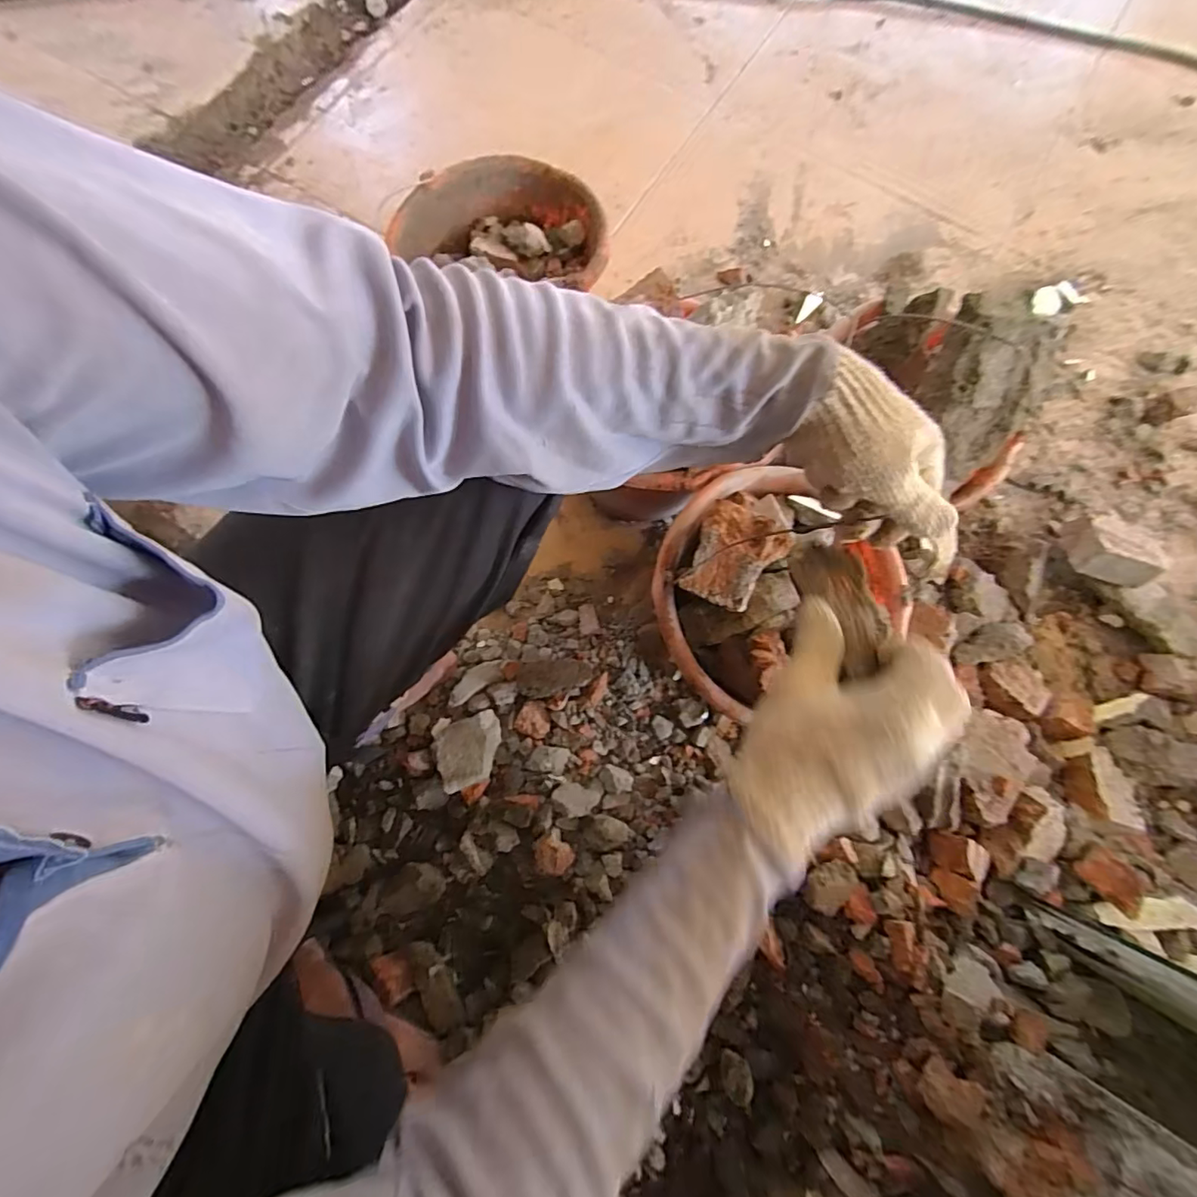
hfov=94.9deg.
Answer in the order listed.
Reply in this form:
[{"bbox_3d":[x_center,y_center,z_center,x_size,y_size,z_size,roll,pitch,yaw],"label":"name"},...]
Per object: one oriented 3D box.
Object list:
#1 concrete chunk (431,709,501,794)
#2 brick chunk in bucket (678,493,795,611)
[{"bbox_3d":[-0.142,0.165,0.602,0.071,0.029,0.075,-14,77,-6],"label":"concrete chunk"},{"bbox_3d":[0.119,-0.037,0.482,0.075,0.046,0.096,33,77,6],"label":"brick chunk in bucket"}]

